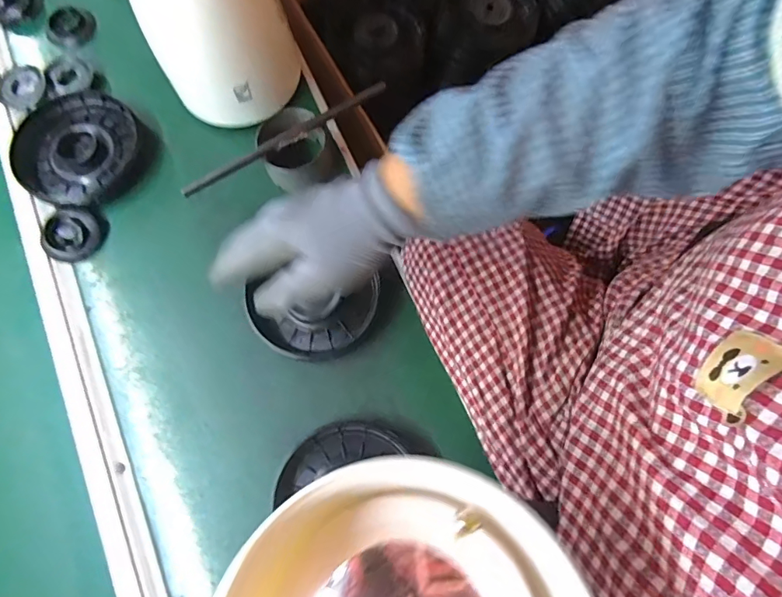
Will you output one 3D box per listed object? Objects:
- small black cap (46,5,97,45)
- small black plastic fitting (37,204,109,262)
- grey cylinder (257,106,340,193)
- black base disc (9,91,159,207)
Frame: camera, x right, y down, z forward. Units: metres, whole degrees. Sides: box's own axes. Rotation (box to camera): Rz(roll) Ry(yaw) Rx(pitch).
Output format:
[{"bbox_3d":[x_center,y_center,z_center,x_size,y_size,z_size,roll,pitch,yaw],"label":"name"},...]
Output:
[{"bbox_3d":[-0.397,-0.338,0.575,0.057,0.014,0.047,-43,78,-9],"label":"small black cap"},{"bbox_3d":[-0.343,-0.071,0.499,0.058,0.021,0.061,0,75,2],"label":"small black plastic fitting"},{"bbox_3d":[-0.098,-0.159,0.504,0.078,0.051,0.079,0,75,2],"label":"grey cylinder"},{"bbox_3d":[-0.349,-0.169,0.525,0.137,0.026,0.134,0,75,2],"label":"black base disc"}]

